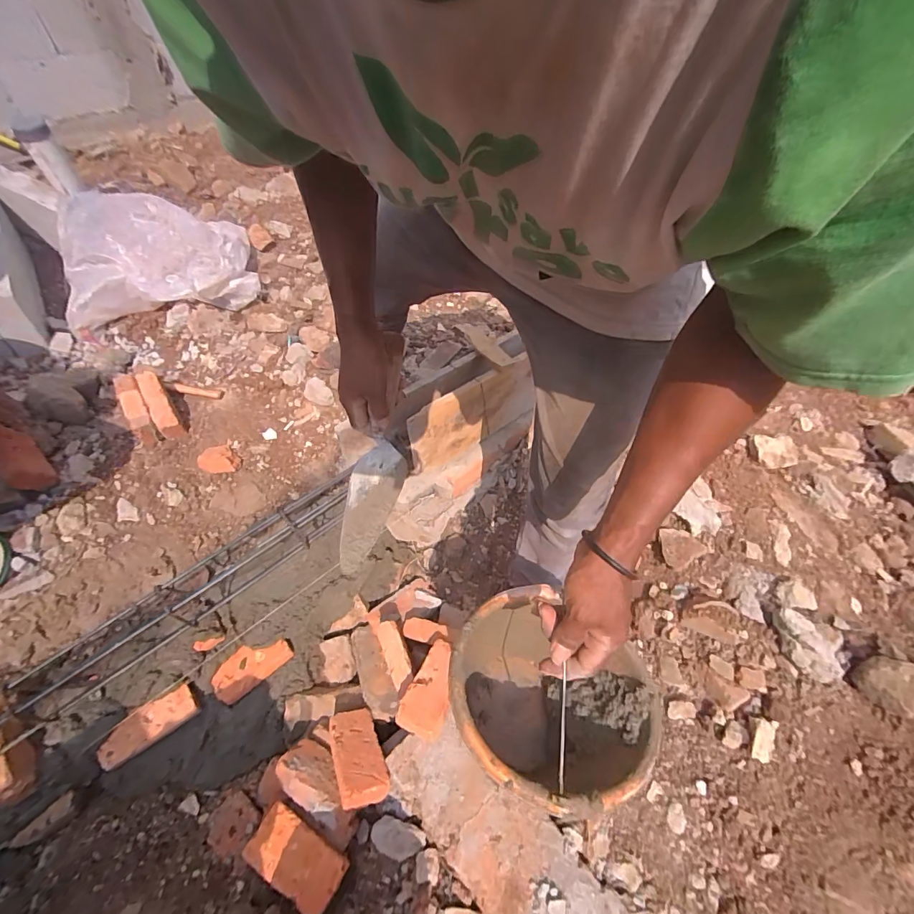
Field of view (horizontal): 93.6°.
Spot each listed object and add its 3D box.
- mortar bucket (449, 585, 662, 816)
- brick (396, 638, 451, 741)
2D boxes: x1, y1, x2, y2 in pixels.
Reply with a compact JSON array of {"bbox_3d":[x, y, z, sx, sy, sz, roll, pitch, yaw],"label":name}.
[{"bbox_3d":[0.112,0.330,0.582,0.247,0.199,0.211,36,61,20],"label":"mortar bucket"},{"bbox_3d":[-0.051,0.421,0.791,0.085,0.046,0.165,13,39,6],"label":"brick"}]

